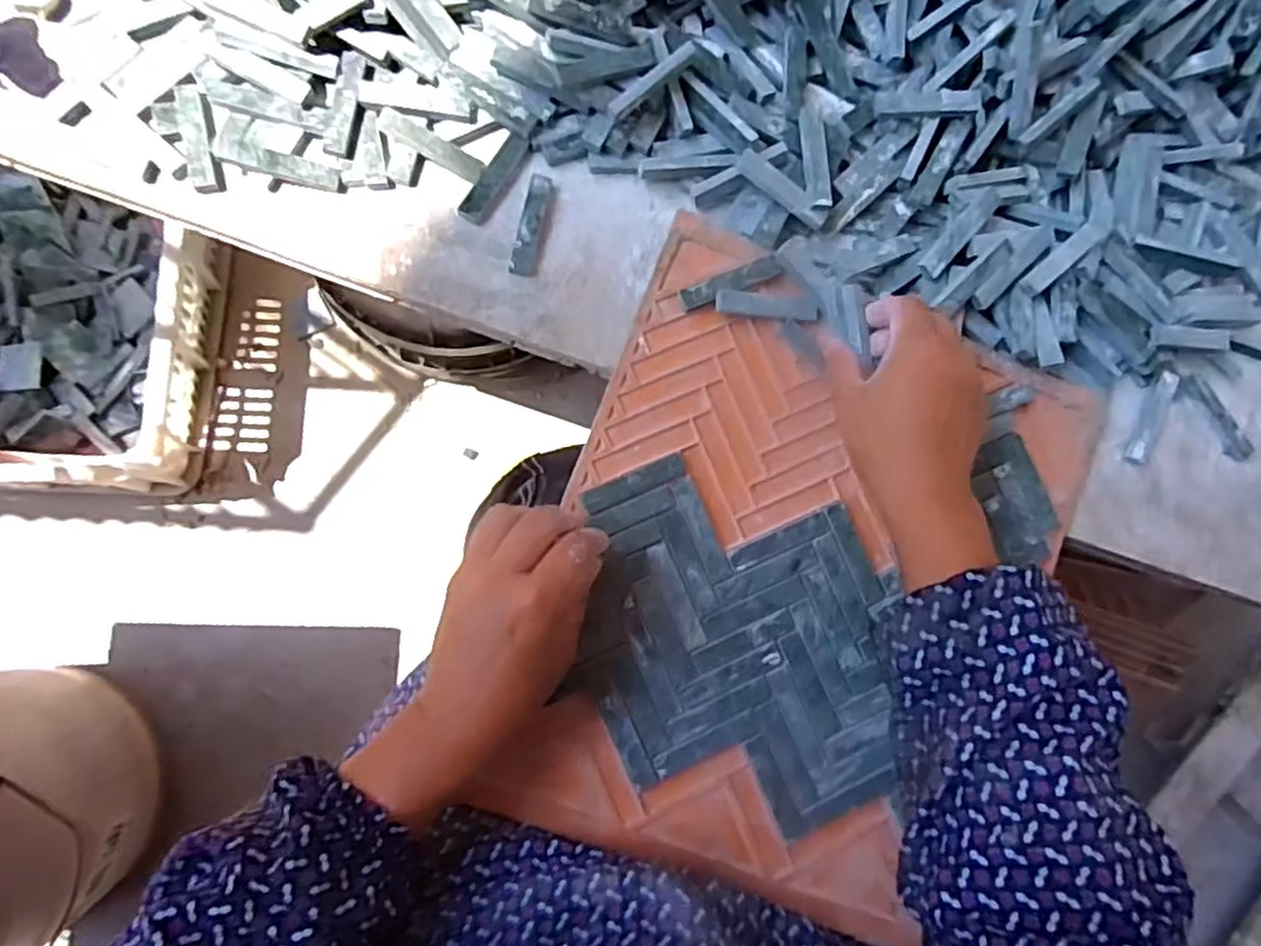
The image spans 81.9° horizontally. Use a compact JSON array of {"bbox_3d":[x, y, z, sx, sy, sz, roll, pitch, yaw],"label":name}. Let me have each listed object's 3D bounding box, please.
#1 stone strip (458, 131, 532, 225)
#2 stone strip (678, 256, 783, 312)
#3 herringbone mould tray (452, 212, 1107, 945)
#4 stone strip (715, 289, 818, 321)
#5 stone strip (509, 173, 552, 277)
[{"bbox_3d":[-0.078,-0.173,0.425,0.015,0.005,0.059,32,77,-3],"label":"stone strip"},{"bbox_3d":[0.058,-0.111,0.422,0.061,0.008,0.013,-22,85,-12],"label":"stone strip"},{"bbox_3d":[0.096,0.065,0.429,0.282,0.014,0.346,22,84,-4],"label":"herringbone mould tray"},{"bbox_3d":[0.081,-0.099,0.430,0.062,0.005,0.014,3,107,-12],"label":"stone strip"},{"bbox_3d":[-0.058,-0.145,0.422,0.015,0.008,0.061,11,79,-7],"label":"stone strip"}]

